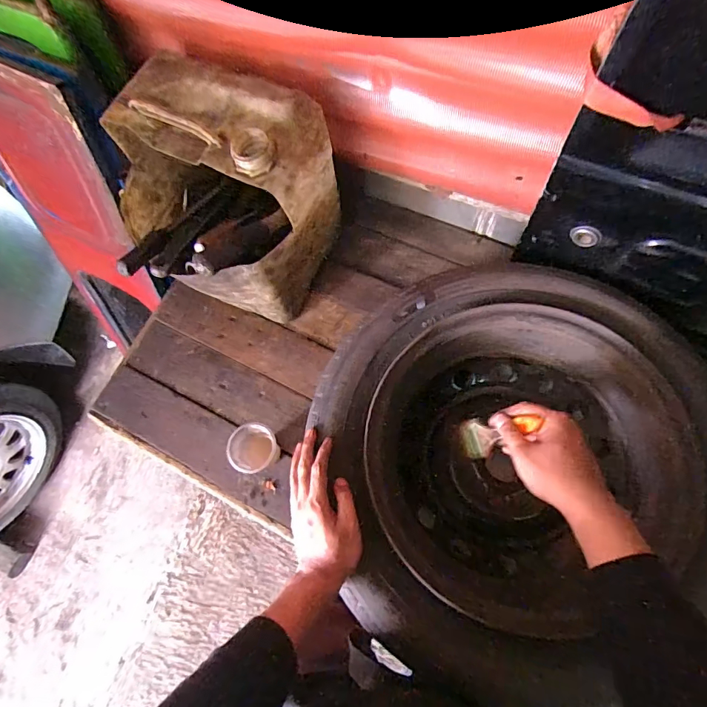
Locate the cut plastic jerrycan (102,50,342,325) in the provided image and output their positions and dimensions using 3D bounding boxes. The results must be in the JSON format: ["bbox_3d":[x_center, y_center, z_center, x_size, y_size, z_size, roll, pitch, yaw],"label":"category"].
[{"bbox_3d":[-0.206,-0.241,0.698,0.294,0.276,0.261,28,71,13],"label":"cut plastic jerrycan"}]

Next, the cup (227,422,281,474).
[{"bbox_3d":[-0.150,0.150,0.680,0.068,0.093,0.063,-1,68,2],"label":"cup"}]

